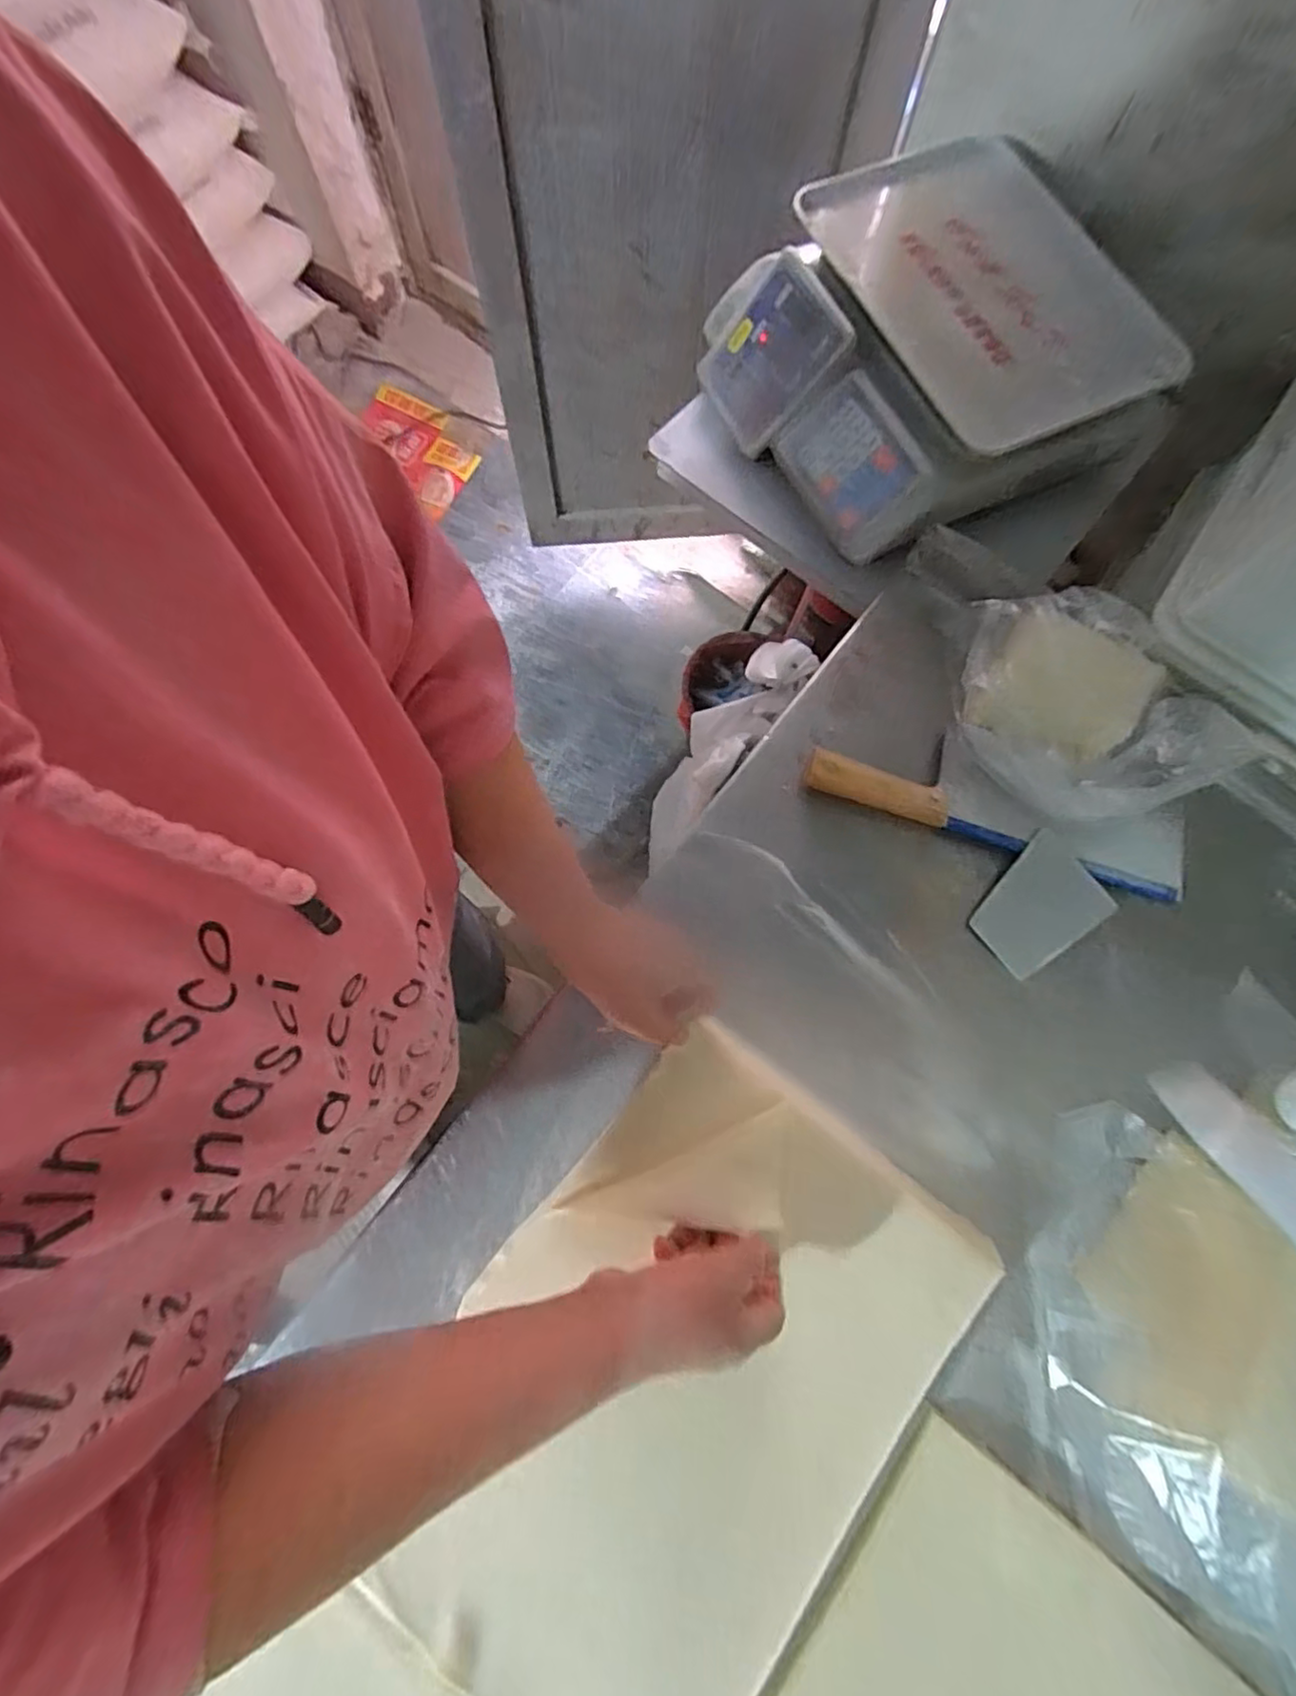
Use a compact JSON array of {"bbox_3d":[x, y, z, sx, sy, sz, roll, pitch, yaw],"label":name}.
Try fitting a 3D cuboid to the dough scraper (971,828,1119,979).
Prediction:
[{"bbox_3d":[0.315,0.050,0.517,0.107,0.011,0.080,-41,79,-11],"label":"dough scraper"}]

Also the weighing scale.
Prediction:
[{"bbox_3d":[0.263,-0.484,0.623,0.344,0.116,0.344,-28,77,-9],"label":"weighing scale"}]

